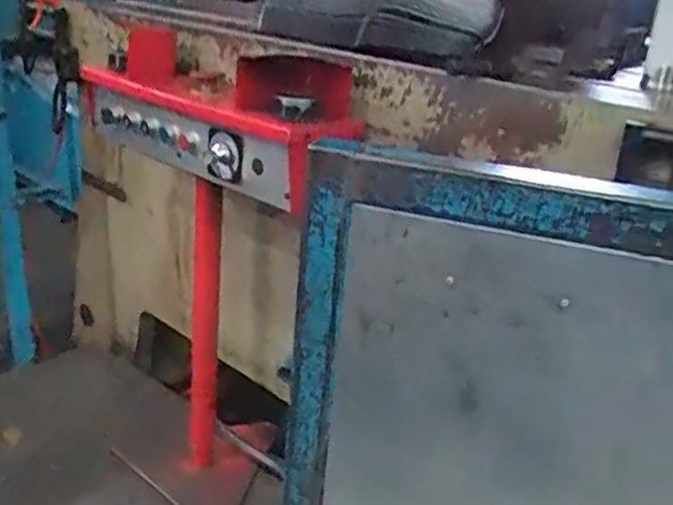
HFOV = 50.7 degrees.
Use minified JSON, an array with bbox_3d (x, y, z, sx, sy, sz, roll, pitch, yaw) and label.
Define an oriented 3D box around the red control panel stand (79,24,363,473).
[{"bbox_3d":[-0.214,0.044,1.313,0.180,0.806,0.544,-17,30,-43],"label":"red control panel stand"}]

